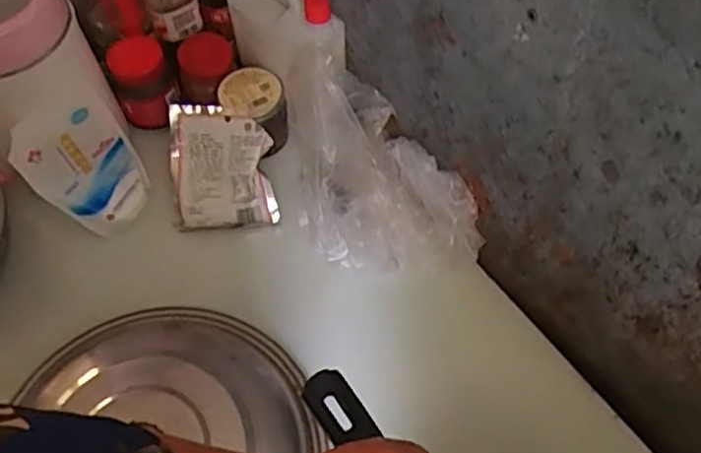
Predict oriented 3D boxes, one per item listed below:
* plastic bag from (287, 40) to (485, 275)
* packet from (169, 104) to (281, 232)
[{"bbox_3d":[0.029,-0.072,0.814,0.178,0.202,0.236,-17,60,-11],"label":"plastic bag"},{"bbox_3d":[-0.164,-0.076,0.889,0.130,0.030,0.158,-2,102,1],"label":"packet"}]

